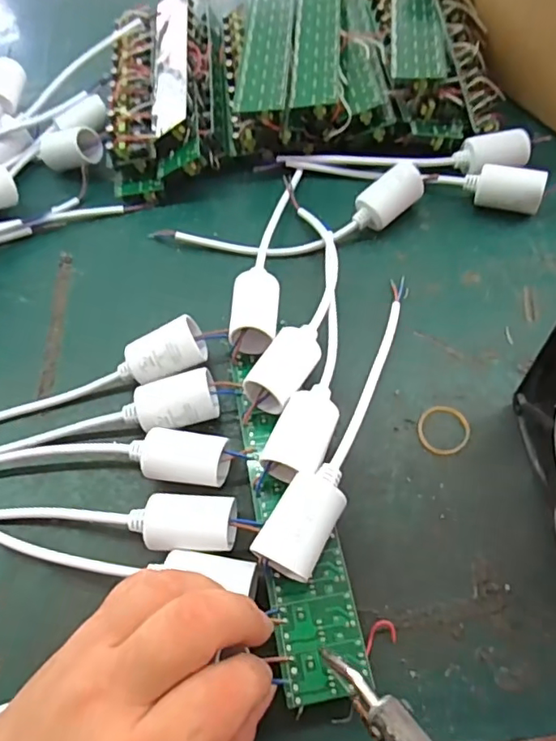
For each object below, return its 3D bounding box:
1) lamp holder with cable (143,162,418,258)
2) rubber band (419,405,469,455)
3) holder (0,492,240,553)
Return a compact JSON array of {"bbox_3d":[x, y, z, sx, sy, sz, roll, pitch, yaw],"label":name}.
[{"bbox_3d":[0.008,-0.105,0.386,0.194,0.037,0.051,-8,59,-1],"label":"lamp holder with cable"},{"bbox_3d":[0.095,0.033,0.312,0.028,0.004,0.029,-2,59,3],"label":"rubber band"},{"bbox_3d":[-0.124,0.079,0.288,0.204,0.028,0.027,1,59,4],"label":"holder"}]

